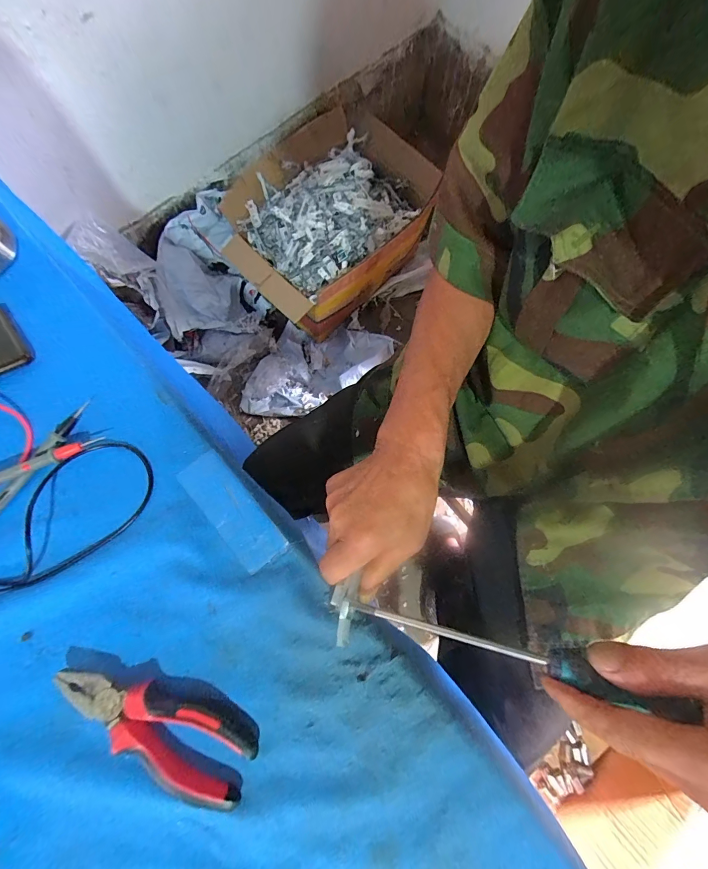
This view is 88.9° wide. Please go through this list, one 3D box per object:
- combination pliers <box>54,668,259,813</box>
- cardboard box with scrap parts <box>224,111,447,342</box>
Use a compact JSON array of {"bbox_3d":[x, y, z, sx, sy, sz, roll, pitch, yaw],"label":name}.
[{"bbox_3d":[-0.149,0.215,0.273,0.157,0.020,0.054,28,77,5],"label":"combination pliers"},{"bbox_3d":[-0.062,-0.546,0.957,0.536,0.208,0.376,-42,80,-10],"label":"cardboard box with scrap parts"}]

